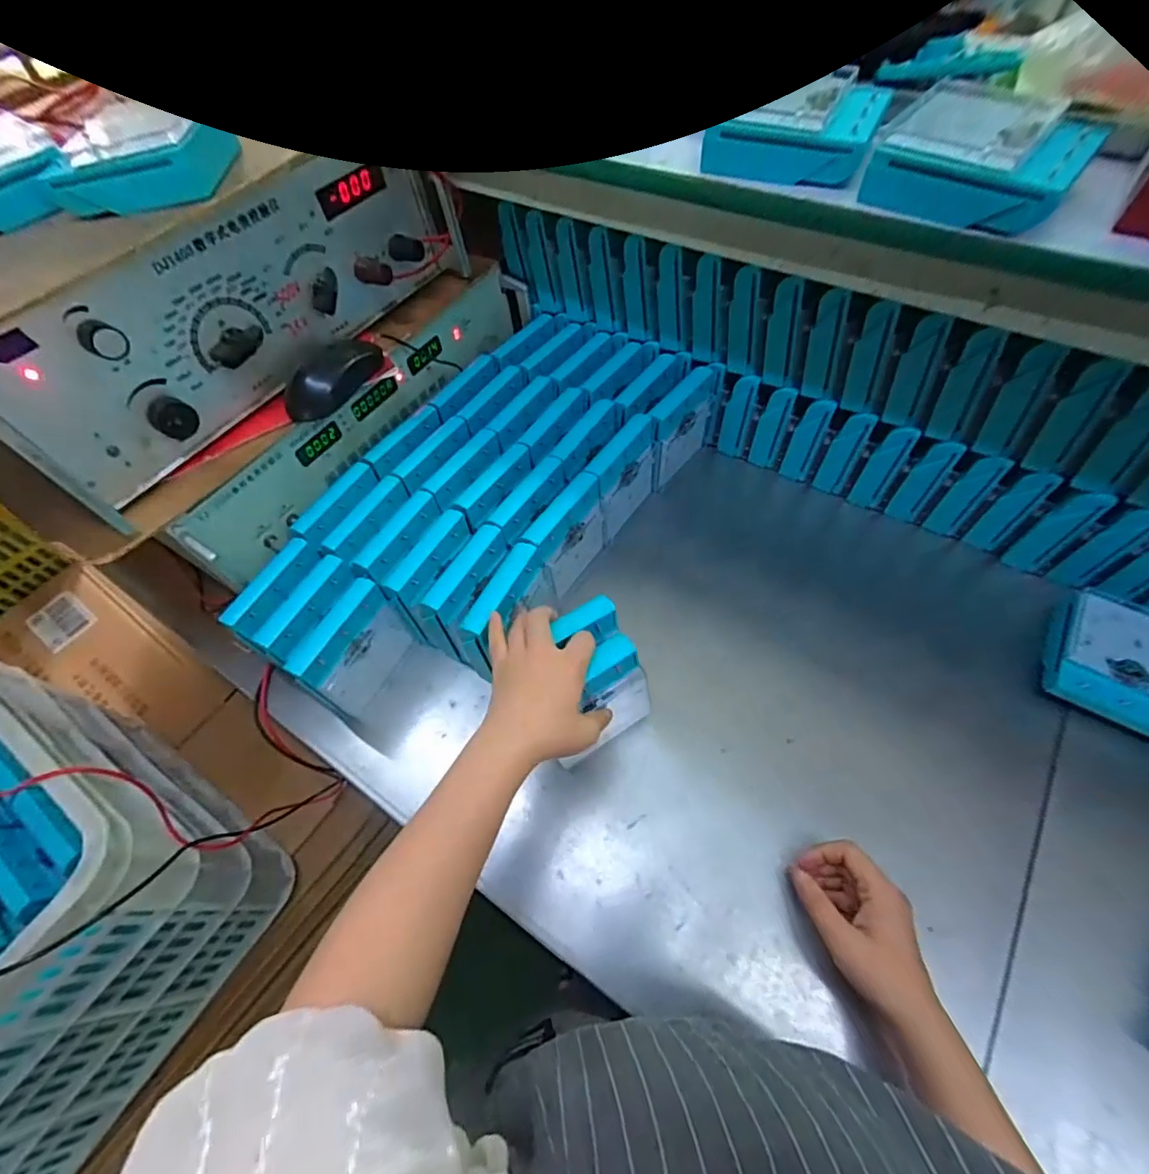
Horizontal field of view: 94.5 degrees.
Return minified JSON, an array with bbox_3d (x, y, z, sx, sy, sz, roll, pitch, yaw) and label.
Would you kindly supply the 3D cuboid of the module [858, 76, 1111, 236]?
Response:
[{"bbox_3d":[0.266,-0.284,0.346,0.112,0.054,0.086,33,63,27],"label":"module"}]

